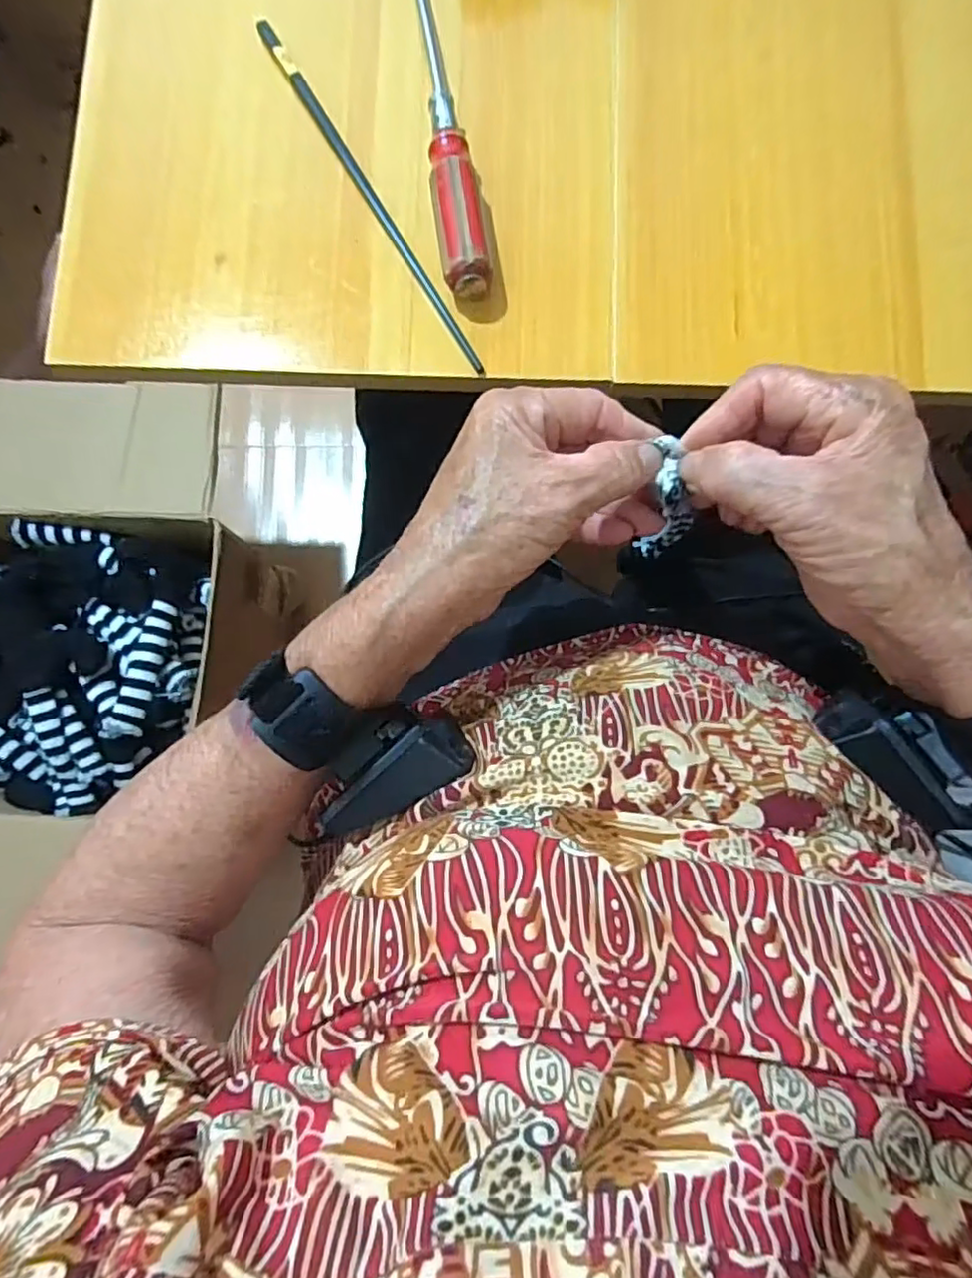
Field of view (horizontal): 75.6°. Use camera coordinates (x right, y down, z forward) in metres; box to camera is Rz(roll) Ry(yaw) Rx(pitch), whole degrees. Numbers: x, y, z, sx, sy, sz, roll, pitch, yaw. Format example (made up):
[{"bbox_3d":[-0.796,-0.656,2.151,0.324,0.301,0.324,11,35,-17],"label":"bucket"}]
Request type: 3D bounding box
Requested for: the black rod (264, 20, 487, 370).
[{"bbox_3d":[-0.063,-0.239,0.335,0.007,0.008,0.233,-31,83,-5],"label":"black rod"}]

